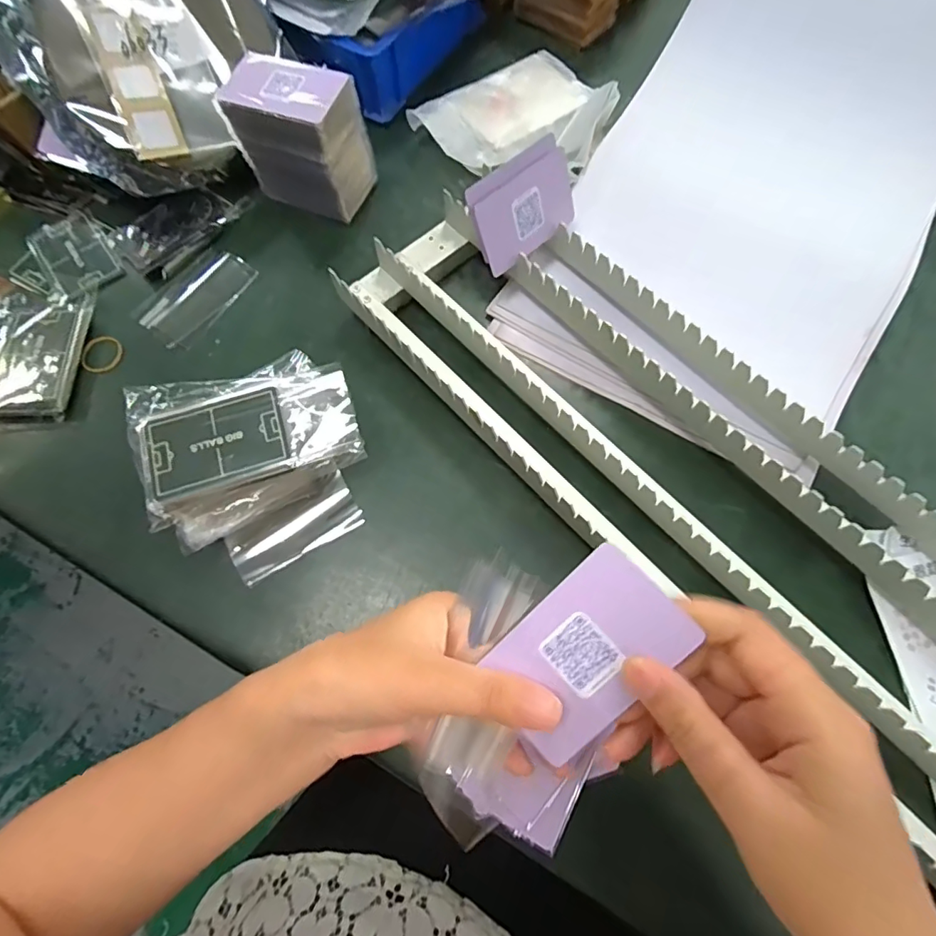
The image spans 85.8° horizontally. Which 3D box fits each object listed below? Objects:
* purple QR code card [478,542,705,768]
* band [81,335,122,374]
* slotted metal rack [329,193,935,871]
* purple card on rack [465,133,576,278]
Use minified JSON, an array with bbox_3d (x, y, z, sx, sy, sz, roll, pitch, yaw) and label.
[{"bbox_3d":[0.049,0.078,0.212,0.054,0.004,0.083,44,100,13],"label":"purple QR code card"},{"bbox_3d":[-0.293,-0.091,0.401,0.027,0.005,0.034,18,71,9],"label":"band"},{"bbox_3d":[0.168,0.015,0.322,0.194,0.047,0.597,-43,74,-13],"label":"slotted metal rack"},{"bbox_3d":[0.040,-0.187,0.360,0.088,0.061,0.007,-41,44,-11],"label":"purple card on rack"}]

